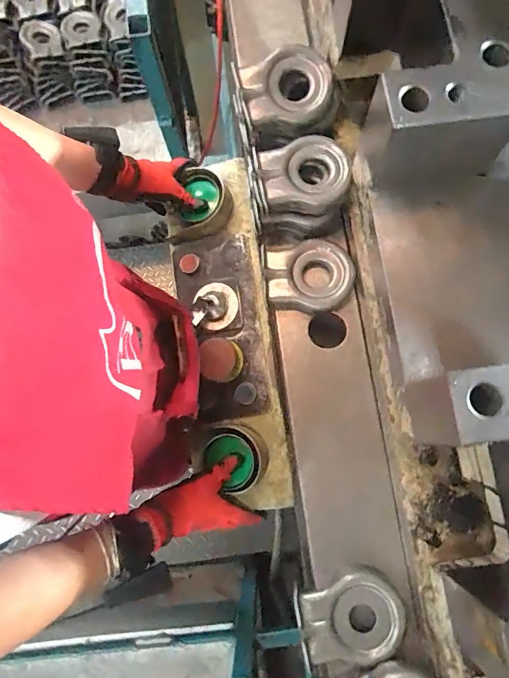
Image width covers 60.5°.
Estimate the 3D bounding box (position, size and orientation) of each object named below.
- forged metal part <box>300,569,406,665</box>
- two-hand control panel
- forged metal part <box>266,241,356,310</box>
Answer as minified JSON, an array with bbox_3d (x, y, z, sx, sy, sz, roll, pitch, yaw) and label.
[{"bbox_3d":[0.113,0.323,0.497,0.116,0.034,0.089,-23,80,-4],"label":"forged metal part"},{"bbox_3d":[-0.042,-0.016,0.612,0.122,0.092,0.477,-8,80,-1],"label":"two-hand control panel"},{"bbox_3d":[0.076,-0.084,0.592,0.117,0.031,0.089,-4,79,-1],"label":"forged metal part"}]

